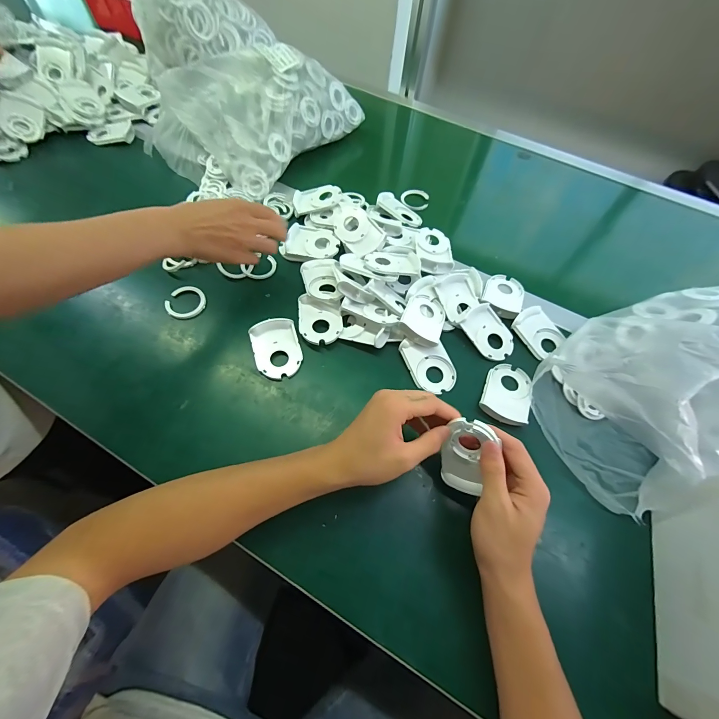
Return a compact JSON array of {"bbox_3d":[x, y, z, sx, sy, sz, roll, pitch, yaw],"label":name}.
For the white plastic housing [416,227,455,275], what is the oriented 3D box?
[{"bbox_3d":[0.117,-0.174,0.506,0.056,0.015,0.088,0,61,-4],"label":"white plastic housing"}]

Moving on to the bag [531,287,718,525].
[{"bbox_3d":[0.377,0.032,0.362,0.322,0.117,0.233,-10,63,-10],"label":"bag"}]

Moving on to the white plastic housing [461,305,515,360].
[{"bbox_3d":[0.179,-0.037,0.441,0.058,0.023,0.072,-31,68,-19],"label":"white plastic housing"}]

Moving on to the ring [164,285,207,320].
[{"bbox_3d":[-0.241,-0.080,0.444,0.052,0.009,0.049,2,61,-3],"label":"ring"}]

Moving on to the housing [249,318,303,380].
[{"bbox_3d":[-0.106,-0.016,0.414,0.058,0.014,0.079,-15,64,-12],"label":"housing"}]

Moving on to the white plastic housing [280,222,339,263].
[{"bbox_3d":[-0.077,-0.183,0.499,0.087,0.014,0.066,-1,62,-5],"label":"white plastic housing"}]

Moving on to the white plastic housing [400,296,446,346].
[{"bbox_3d":[0.087,-0.055,0.437,0.057,0.012,0.084,28,51,-7],"label":"white plastic housing"}]

